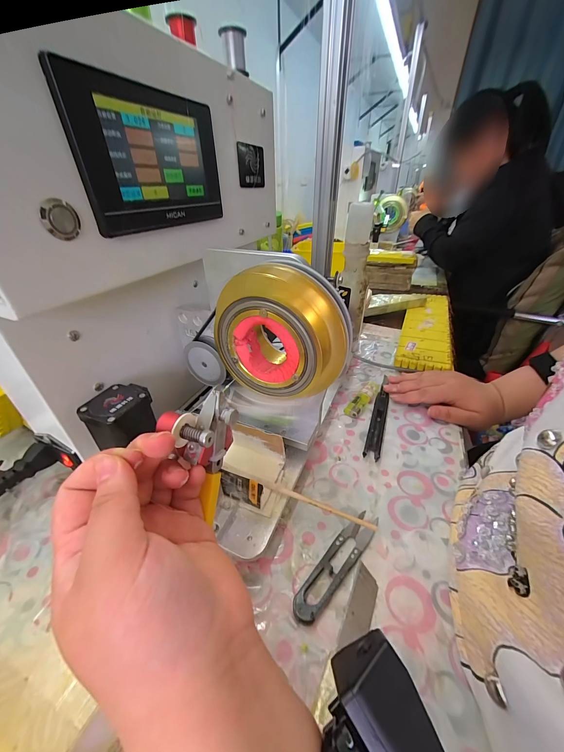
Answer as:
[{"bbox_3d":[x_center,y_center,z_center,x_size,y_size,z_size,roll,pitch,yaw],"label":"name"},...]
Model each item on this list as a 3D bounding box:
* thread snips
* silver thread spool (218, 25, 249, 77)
[{"bbox_3d":[0.047,0.150,0.226,0.022,0.011,0.103,28,44,35],"label":"thread snips"},{"bbox_3d":[-0.046,-0.314,0.269,0.023,0.032,0.024,0,35,0],"label":"silver thread spool"}]

